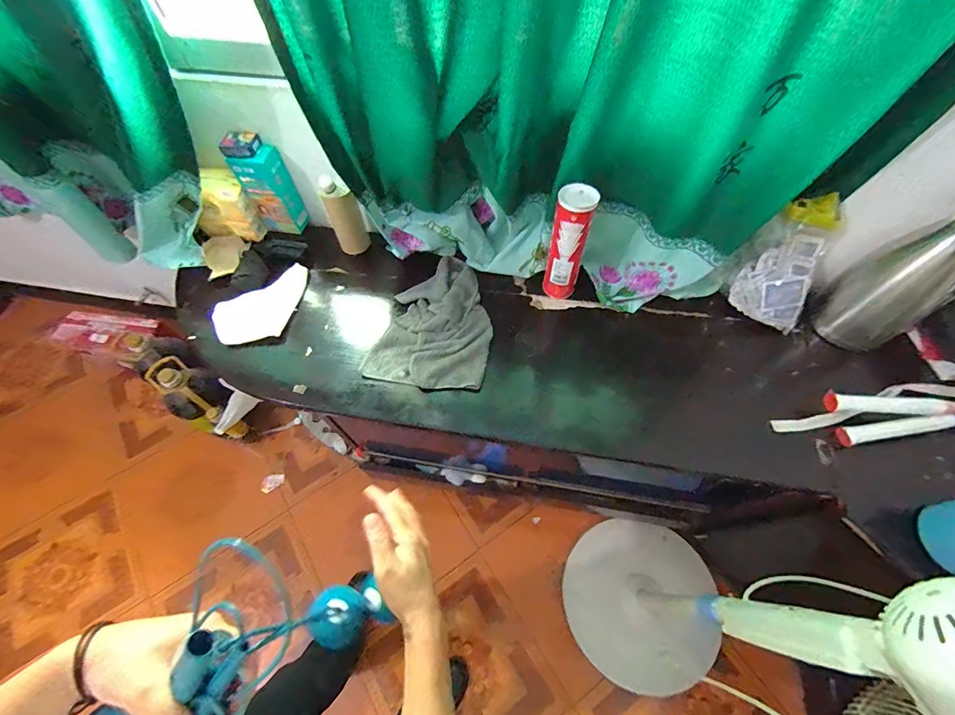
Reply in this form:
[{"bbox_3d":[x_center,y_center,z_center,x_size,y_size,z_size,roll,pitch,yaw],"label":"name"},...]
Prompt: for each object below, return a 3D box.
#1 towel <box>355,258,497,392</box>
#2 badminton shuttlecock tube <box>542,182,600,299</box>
[{"bbox_3d":[-0.079,-0.078,0.835,0.232,0.037,0.303,12,63,8],"label":"towel"},{"bbox_3d":[0.169,-0.210,0.766,0.065,0.249,0.063,8,63,6],"label":"badminton shuttlecock tube"}]

